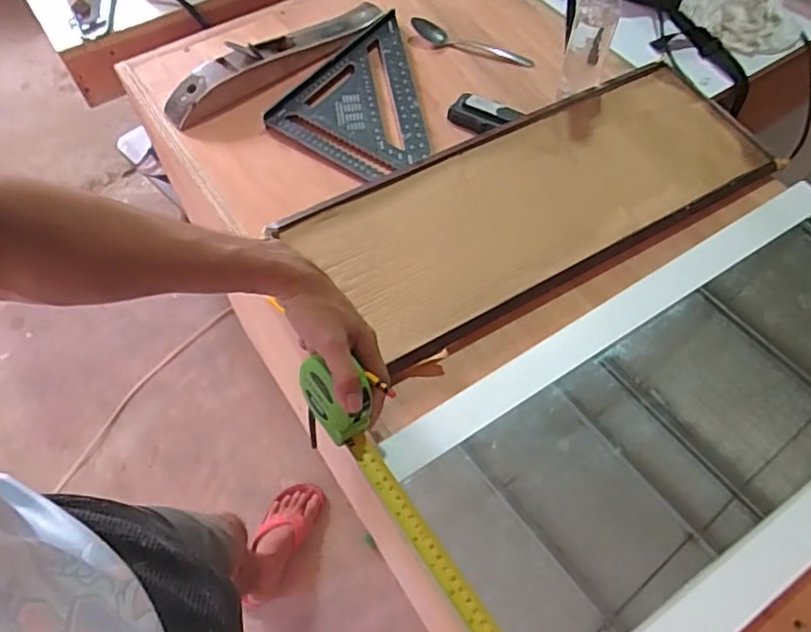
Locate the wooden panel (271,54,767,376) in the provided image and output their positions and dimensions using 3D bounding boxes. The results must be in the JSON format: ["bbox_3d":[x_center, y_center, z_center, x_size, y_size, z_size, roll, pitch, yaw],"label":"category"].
[{"bbox_3d":[0.171,-0.155,0.715,0.583,0.024,0.222,-27,62,-15],"label":"wooden panel"}]

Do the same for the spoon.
[{"bbox_3d":[0.102,-0.418,0.881,0.195,0.023,0.031,19,61,12],"label":"spoon"}]

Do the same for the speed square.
[{"bbox_3d":[-0.031,-0.312,0.821,0.221,0.018,0.280,32,64,19],"label":"speed square"}]

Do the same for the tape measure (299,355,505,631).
[{"bbox_3d":[0.019,0.177,0.485,0.051,0.057,0.343,-32,73,-18],"label":"tape measure"}]

